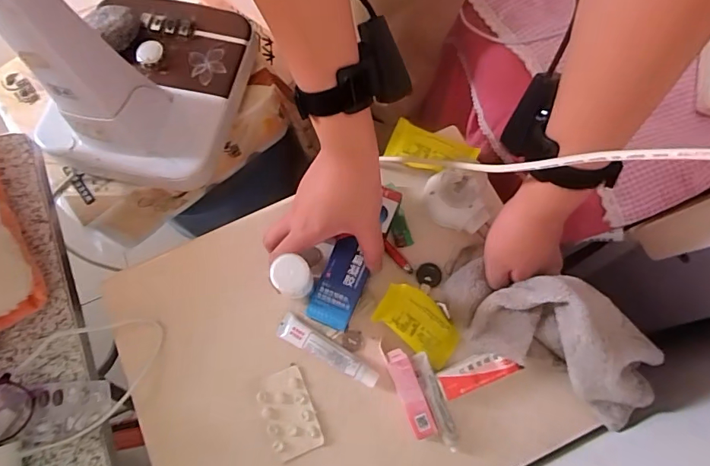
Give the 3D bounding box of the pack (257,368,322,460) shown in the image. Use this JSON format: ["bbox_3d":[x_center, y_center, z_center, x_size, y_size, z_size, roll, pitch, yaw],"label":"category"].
[{"bbox_3d":[-0.070,0.186,0.460,0.050,0.004,0.082,-21,73,-5],"label":"pack"}]

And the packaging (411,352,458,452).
[{"bbox_3d":[0.080,0.168,0.446,0.019,0.009,0.095,-19,73,-4],"label":"packaging"}]

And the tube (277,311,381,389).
[{"bbox_3d":[-0.029,0.123,0.468,0.116,0.014,0.026,27,75,10],"label":"tube"}]

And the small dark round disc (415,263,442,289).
[{"bbox_3d":[0.082,0.046,0.494,0.026,0.004,0.027,-1,72,2],"label":"small dark round disc"}]

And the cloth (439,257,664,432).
[{"bbox_3d":[0.180,0.090,0.423,0.202,0.099,0.091,24,74,18],"label":"cloth"}]

